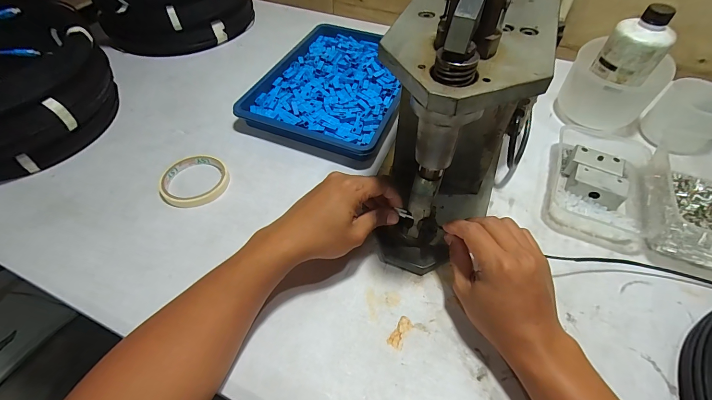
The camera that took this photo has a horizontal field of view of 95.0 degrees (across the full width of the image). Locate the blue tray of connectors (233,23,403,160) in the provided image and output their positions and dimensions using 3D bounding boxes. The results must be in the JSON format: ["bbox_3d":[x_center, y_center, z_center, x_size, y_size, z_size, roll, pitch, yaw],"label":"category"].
[{"bbox_3d":[-0.028,-0.211,0.579,0.235,0.038,0.314,18,53,9],"label":"blue tray of connectors"}]

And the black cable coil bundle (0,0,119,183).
[{"bbox_3d":[-0.535,-0.159,0.483,0.291,0.132,0.282,26,55,14],"label":"black cable coil bundle"}]

